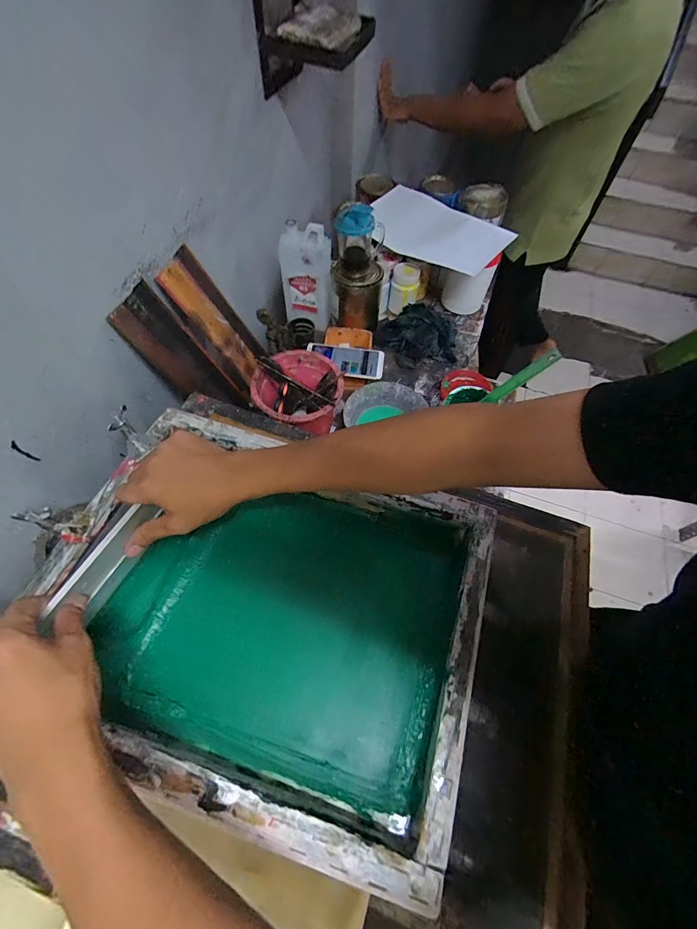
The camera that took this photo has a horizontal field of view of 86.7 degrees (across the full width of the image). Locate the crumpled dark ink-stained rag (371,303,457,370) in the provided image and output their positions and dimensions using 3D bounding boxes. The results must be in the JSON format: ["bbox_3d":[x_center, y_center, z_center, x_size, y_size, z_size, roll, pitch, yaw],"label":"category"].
[{"bbox_3d":[0.153,-0.292,0.825,0.190,0.058,0.139,1,60,-2],"label":"crumpled dark ink-stained rag"}]

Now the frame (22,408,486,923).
[{"bbox_3d":[-0.087,0.143,0.405,0.435,0.055,0.340,18,59,7],"label":"frame"}]

